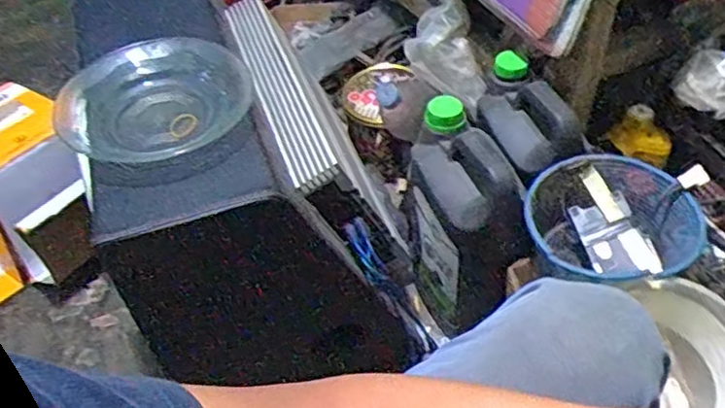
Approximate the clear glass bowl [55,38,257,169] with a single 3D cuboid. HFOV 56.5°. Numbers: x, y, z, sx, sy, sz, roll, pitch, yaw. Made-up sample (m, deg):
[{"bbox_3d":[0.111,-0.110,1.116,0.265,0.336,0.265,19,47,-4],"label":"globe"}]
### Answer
[{"bbox_3d":[-0.245,-0.118,0.789,0.221,0.052,0.199,-18,49,-13],"label":"clear glass bowl"}]

